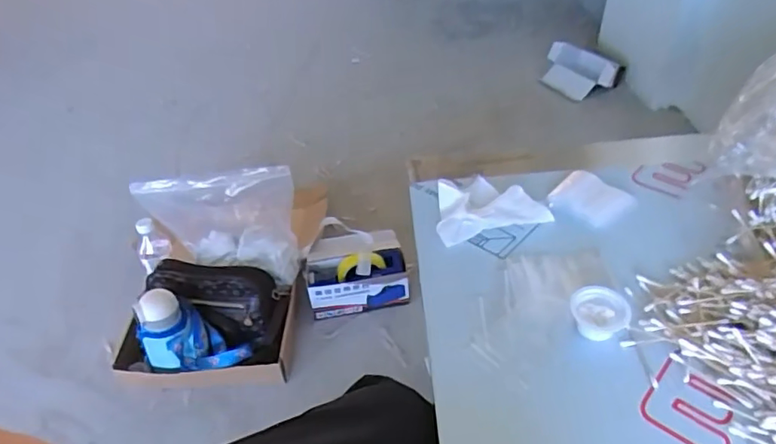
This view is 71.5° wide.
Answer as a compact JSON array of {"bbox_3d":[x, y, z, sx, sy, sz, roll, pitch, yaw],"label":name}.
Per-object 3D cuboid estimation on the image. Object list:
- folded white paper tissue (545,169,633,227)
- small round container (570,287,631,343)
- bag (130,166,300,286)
[{"bbox_3d":[0.254,-0.028,0.676,0.085,0.016,0.076,28,50,33],"label":"folded white paper tissue"},{"bbox_3d":[0.207,0.088,0.528,0.052,0.024,0.046,-17,42,-14],"label":"small round container"},{"bbox_3d":[-0.318,0.011,1.073,0.280,0.281,0.072,-1,40,4],"label":"bag"}]

